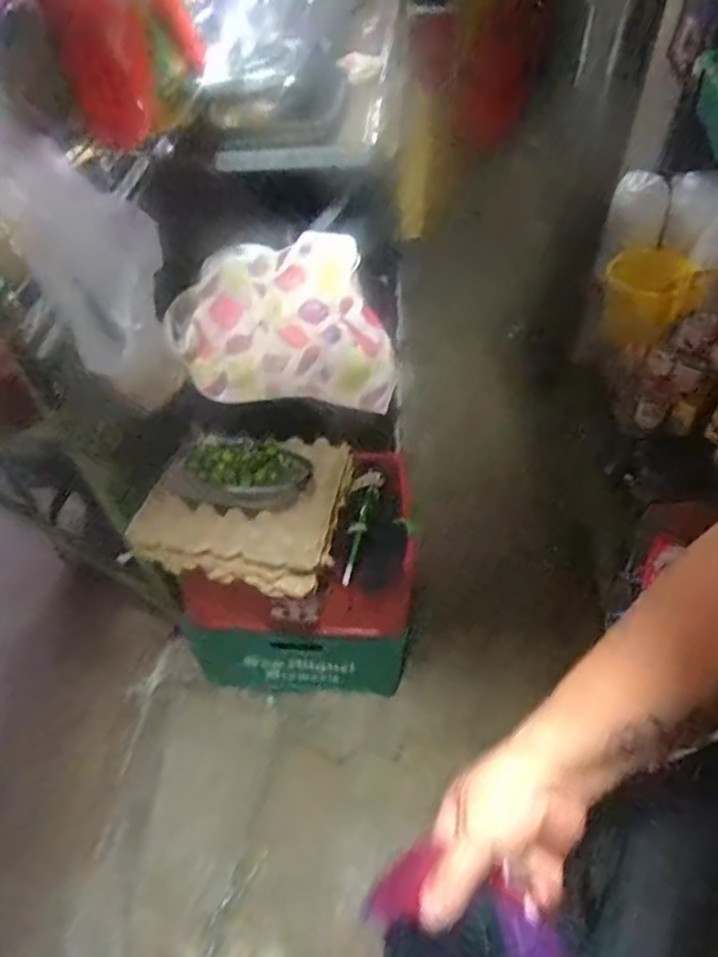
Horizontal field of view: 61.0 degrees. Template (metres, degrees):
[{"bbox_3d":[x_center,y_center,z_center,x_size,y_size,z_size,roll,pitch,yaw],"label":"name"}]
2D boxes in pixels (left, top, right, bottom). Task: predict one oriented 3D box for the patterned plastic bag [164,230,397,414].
[{"bbox_3d":[-0.136,-0.283,1.077,0.353,0.151,0.363,-9,50,-4],"label":"patterned plastic bag"}]

